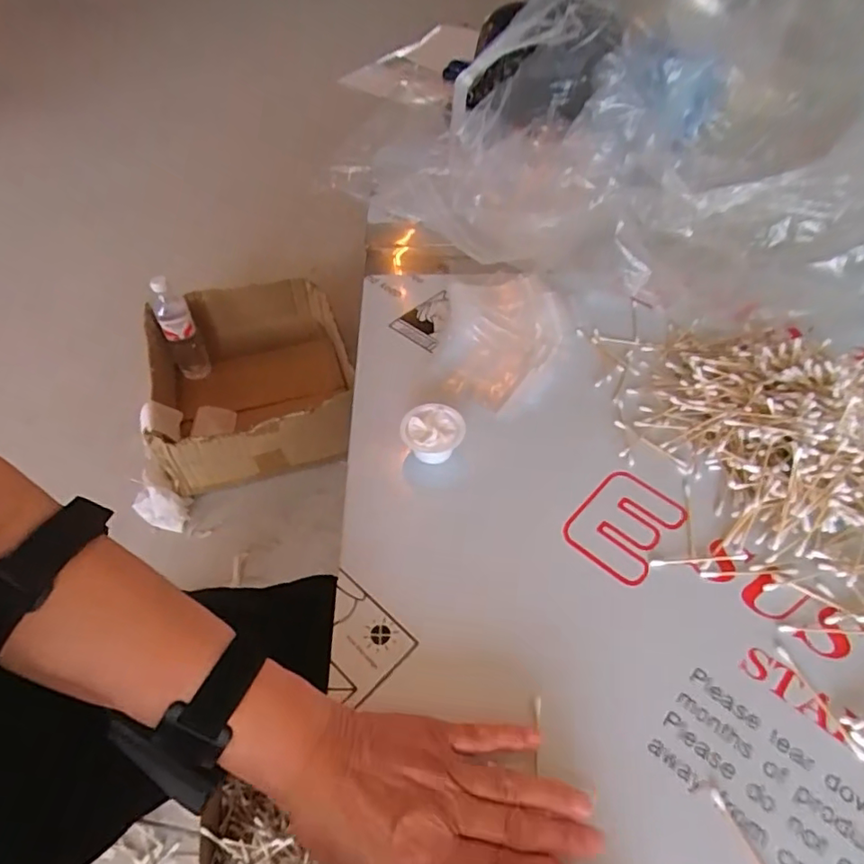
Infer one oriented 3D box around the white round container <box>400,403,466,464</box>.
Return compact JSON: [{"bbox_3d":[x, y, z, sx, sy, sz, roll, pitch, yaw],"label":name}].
[{"bbox_3d":[0.000,0.004,0.486,0.054,0.034,0.046,22,54,18],"label":"white round container"}]

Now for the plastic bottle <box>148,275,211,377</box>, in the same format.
[{"bbox_3d":[-0.508,-0.186,1.125,0.066,0.202,0.071,-20,32,-15],"label":"plastic bottle"}]

